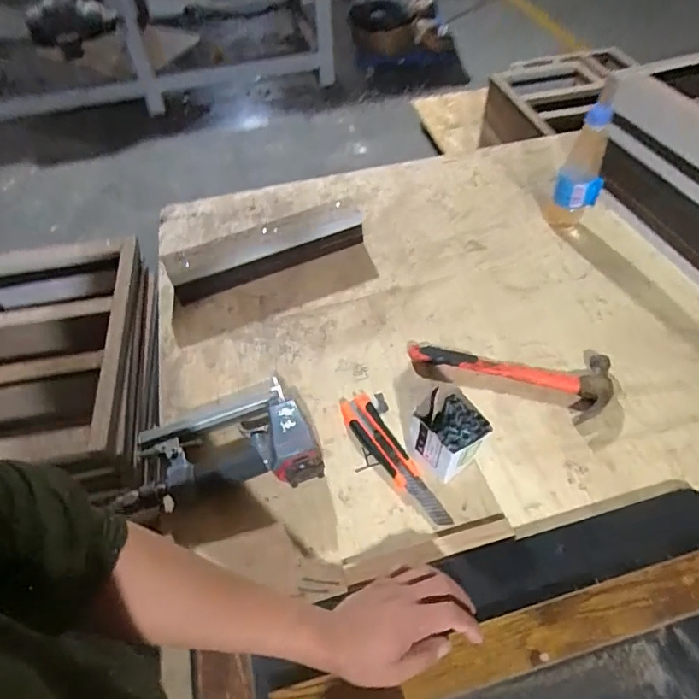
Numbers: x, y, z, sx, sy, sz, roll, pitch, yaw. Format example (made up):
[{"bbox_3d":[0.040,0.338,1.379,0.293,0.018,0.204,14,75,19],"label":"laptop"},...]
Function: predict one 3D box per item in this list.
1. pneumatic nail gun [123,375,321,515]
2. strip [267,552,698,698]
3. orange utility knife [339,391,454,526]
[{"bbox_3d":[-0.146,0.114,0.570,0.208,0.048,0.124,-15,52,-9],"label":"pneumatic nail gun"},{"bbox_3d":[0.162,0.260,0.446,0.469,0.011,0.046,-14,52,-8],"label":"strip"},{"bbox_3d":[0.047,0.121,0.575,0.039,0.021,0.188,-25,54,-17],"label":"orange utility knife"}]

